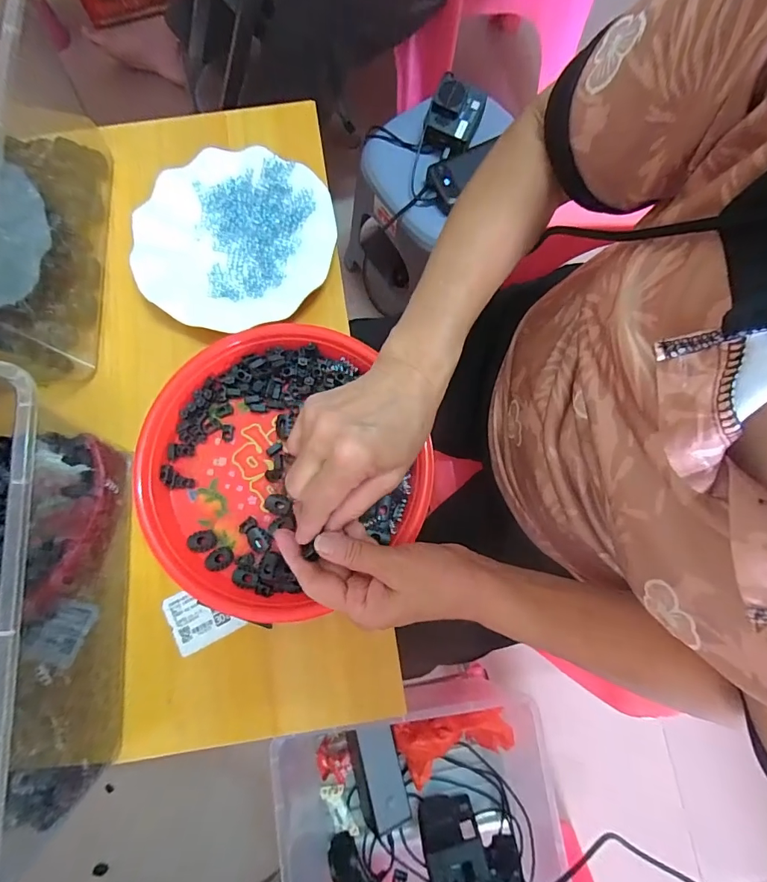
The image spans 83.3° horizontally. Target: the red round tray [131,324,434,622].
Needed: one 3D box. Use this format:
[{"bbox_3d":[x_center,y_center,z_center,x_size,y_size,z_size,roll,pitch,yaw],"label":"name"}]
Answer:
[{"bbox_3d":[-0.092,0.020,0.369,0.229,0.025,0.226,0,79,-1],"label":"red round tray"}]

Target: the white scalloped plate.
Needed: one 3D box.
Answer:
[{"bbox_3d":[-0.137,-0.188,0.405,0.173,0.024,0.173,0,79,-1],"label":"white scalloped plate"}]

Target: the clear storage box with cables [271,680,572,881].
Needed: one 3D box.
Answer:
[{"bbox_3d":[0.031,0.460,0.518,0.323,0.148,0.300,-7,79,-2],"label":"clear storage box with cables"}]

